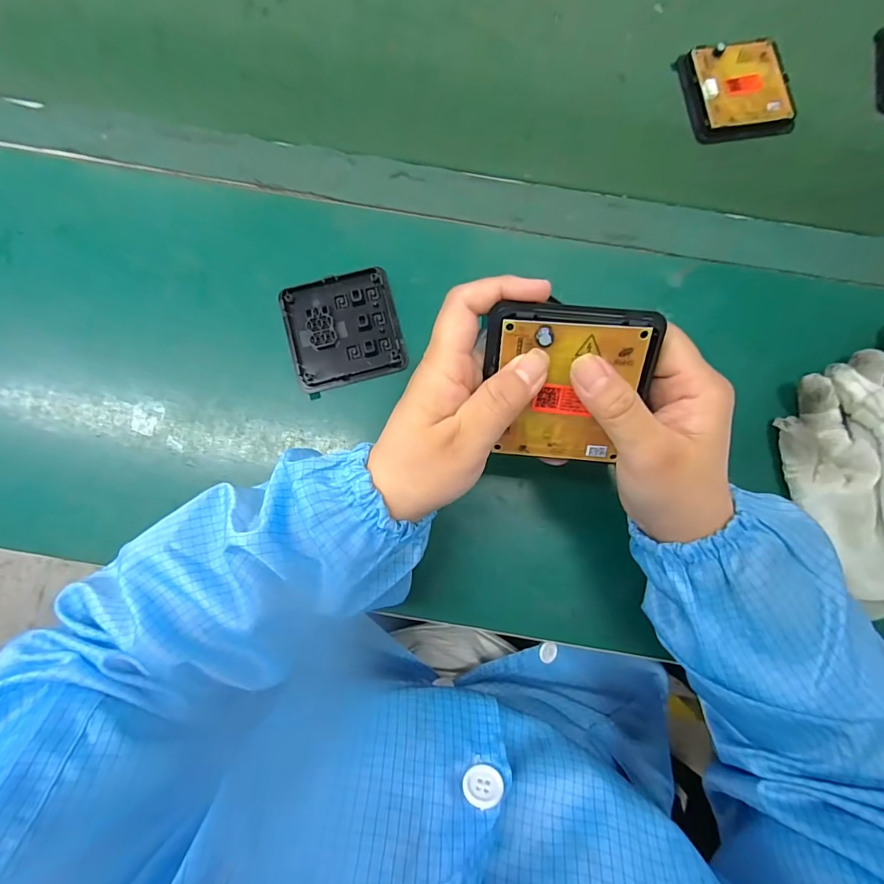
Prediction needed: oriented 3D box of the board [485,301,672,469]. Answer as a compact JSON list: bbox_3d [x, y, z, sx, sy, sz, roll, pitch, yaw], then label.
[{"bbox_3d":[0.062,-0.027,0.220,0.080,0.014,0.078,4,119,5],"label":"board"}]

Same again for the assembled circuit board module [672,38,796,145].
[{"bbox_3d":[0.239,-0.287,0.356,0.083,0.010,0.082,-12,83,-3],"label":"assembled circuit board module"}]

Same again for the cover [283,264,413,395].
[{"bbox_3d":[-0.073,-0.083,0.328,0.082,0.007,0.080,-14,83,-3],"label":"cover"}]

